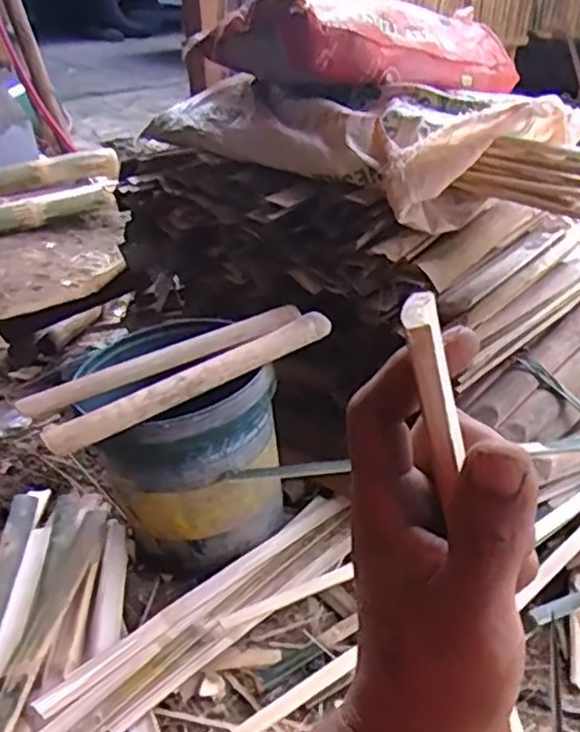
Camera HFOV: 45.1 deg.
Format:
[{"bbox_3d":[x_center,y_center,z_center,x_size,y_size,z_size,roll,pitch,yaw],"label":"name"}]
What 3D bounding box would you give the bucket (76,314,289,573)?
[{"bbox_3d":[-0.172,0.131,1.109,0.272,0.307,0.258,-15,33,-21],"label":"bucket"}]

